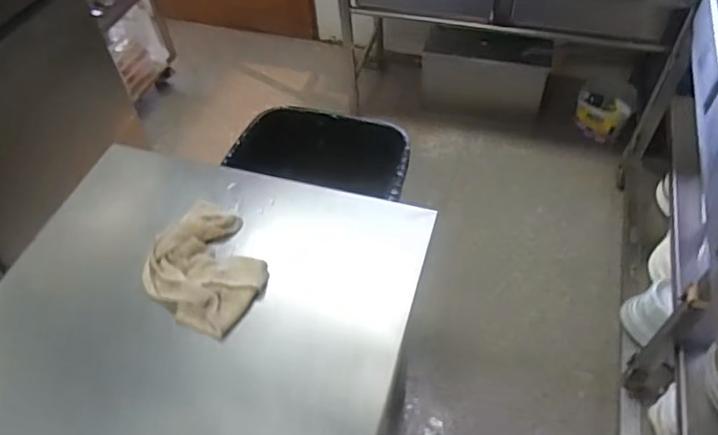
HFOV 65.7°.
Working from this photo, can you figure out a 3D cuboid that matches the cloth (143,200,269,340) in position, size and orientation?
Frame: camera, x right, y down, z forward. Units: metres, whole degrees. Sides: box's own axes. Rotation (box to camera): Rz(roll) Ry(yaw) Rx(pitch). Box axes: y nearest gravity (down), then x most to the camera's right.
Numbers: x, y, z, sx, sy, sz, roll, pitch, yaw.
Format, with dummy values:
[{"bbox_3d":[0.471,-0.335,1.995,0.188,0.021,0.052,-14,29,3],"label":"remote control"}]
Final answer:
[{"bbox_3d":[-0.258,0.074,0.948,0.206,0.047,0.208,22,55,20],"label":"cloth"}]

